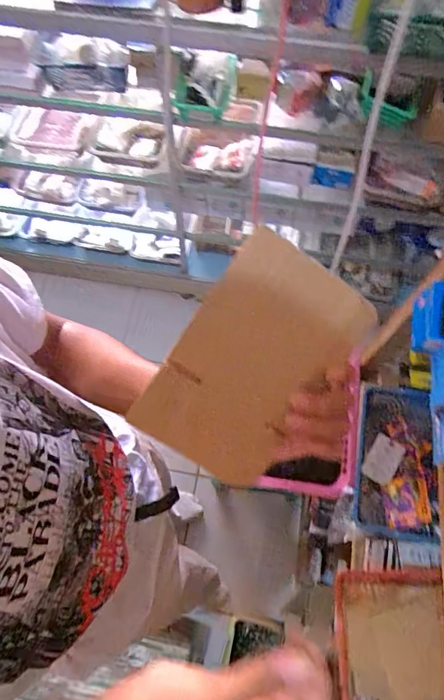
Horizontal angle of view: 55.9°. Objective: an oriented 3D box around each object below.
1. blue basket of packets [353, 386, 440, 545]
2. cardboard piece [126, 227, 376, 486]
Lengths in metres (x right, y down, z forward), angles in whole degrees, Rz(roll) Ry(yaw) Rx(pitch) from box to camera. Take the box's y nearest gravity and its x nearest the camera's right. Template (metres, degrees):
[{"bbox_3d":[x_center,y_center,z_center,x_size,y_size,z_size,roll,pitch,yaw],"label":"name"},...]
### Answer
[{"bbox_3d":[0.360,0.229,0.848,0.157,0.063,0.295,11,67,4],"label":"blue basket of packets"},{"bbox_3d":[0.022,0.013,0.308,0.108,0.009,0.171,34,99,-4],"label":"cardboard piece"}]

